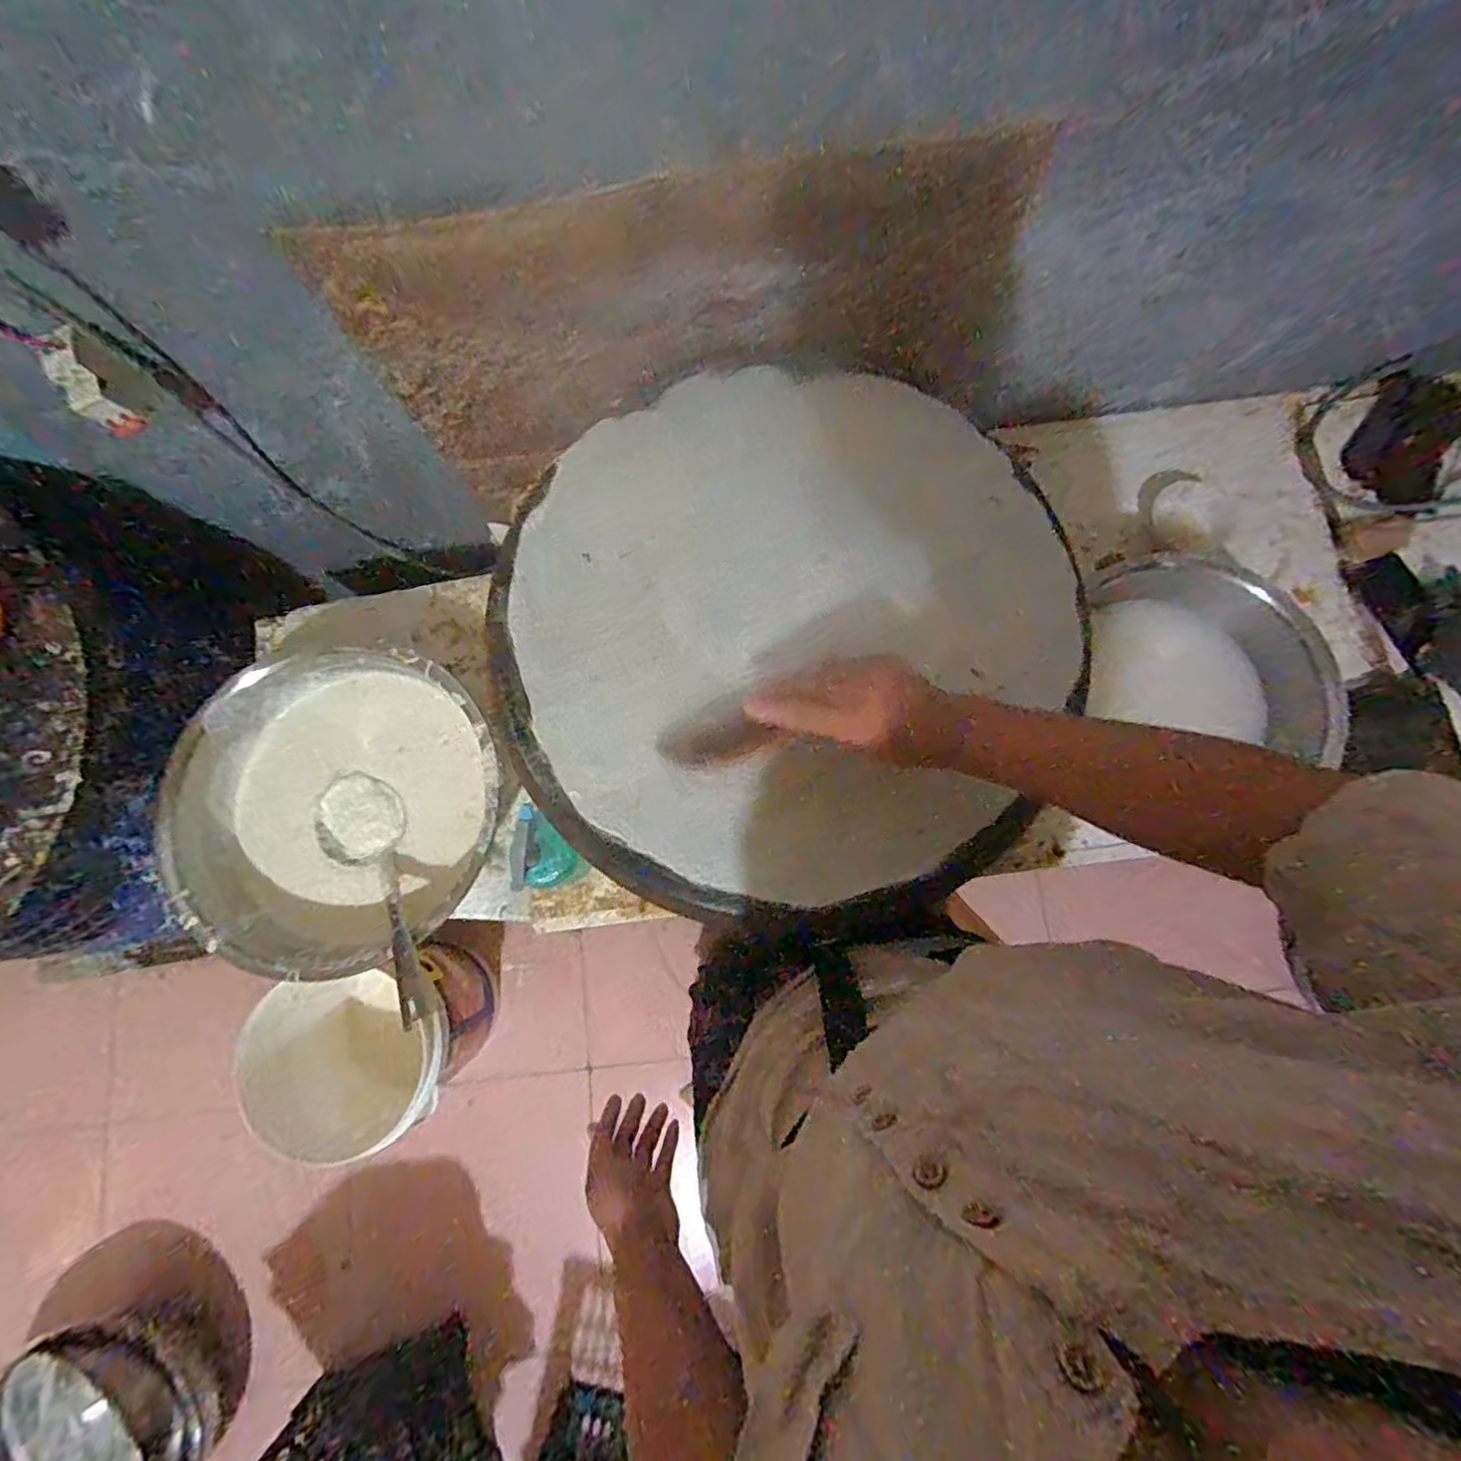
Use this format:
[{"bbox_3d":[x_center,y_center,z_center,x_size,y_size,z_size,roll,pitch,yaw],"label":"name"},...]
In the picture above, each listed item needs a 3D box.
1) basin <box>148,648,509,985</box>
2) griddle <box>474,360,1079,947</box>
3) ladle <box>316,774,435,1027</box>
[{"bbox_3d":[-0.482,0.091,0.790,0.397,0.102,0.383,0,79,1],"label":"basin"},{"bbox_3d":[0.045,-0.093,0.574,0.521,0.040,0.509,0,79,1],"label":"griddle"},{"bbox_3d":[-0.428,0.192,0.753,0.107,0.064,0.335,-34,55,-5],"label":"ladle"}]

